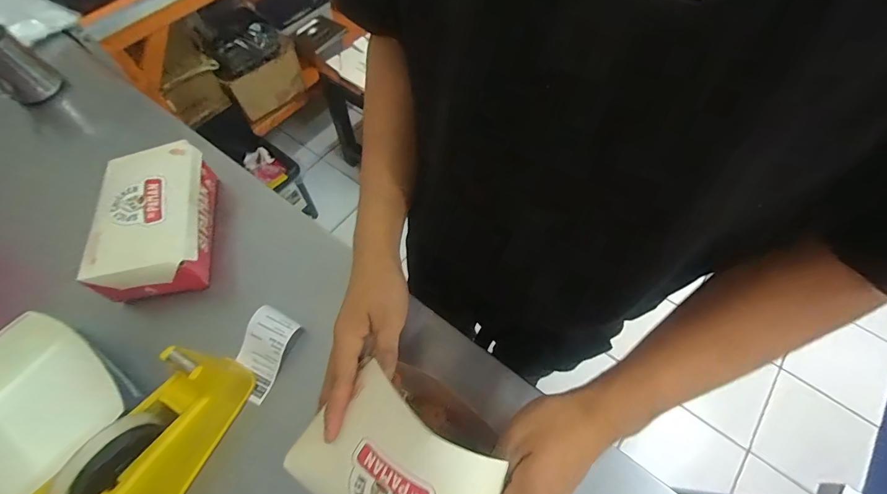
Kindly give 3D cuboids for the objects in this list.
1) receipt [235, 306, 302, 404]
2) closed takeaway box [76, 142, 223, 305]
[{"bbox_3d":[-0.206,0.119,0.439,0.055,0.028,0.093,20,65,12],"label":"receipt"},{"bbox_3d":[-0.354,-0.037,0.483,0.105,0.066,0.181,-12,62,-4],"label":"closed takeaway box"}]

